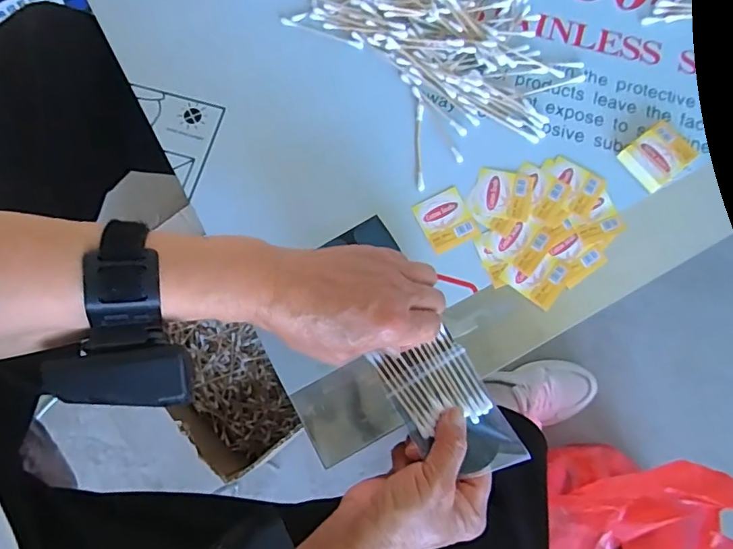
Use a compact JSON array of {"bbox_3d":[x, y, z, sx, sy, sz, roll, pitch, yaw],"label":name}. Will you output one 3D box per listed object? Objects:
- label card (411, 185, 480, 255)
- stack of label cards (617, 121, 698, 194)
[{"bbox_3d":[0.062,-0.043,0.395,0.039,0.004,0.043,-26,80,-4],"label":"label card"},{"bbox_3d":[0.233,-0.095,0.401,0.052,0.013,0.040,-34,81,-5],"label":"stack of label cards"}]

